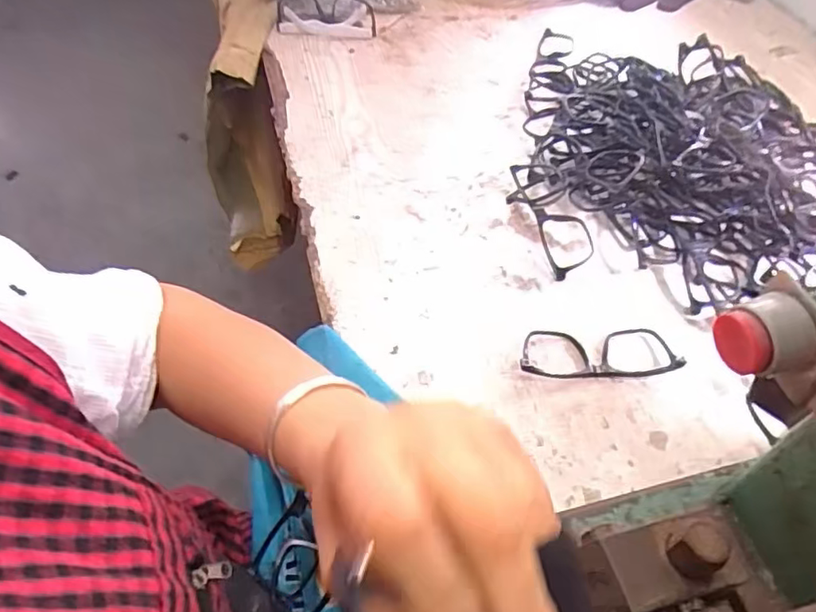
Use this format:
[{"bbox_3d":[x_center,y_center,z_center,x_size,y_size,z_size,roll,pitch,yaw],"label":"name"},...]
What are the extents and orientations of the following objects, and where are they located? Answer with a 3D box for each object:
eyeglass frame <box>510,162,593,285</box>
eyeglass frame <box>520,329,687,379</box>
[{"bbox_3d":[0.170,-0.103,0.658,0.061,0.036,0.150,-13,53,-10],"label":"eyeglass frame"},{"bbox_3d":[0.179,0.042,0.554,0.147,0.019,0.054,-2,52,-1],"label":"eyeglass frame"}]

